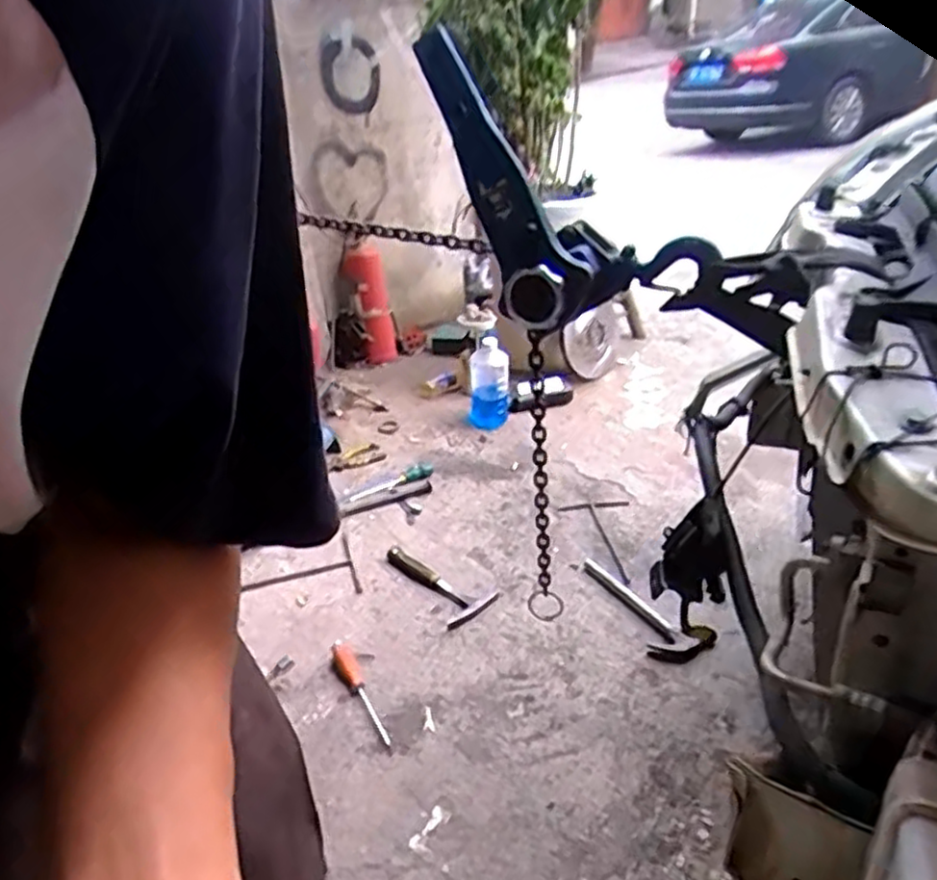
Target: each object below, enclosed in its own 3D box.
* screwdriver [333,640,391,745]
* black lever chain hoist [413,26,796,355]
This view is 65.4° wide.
[{"bbox_3d":[-0.207,0.472,1.376,0.043,0.030,0.278,-18,30,-20],"label":"screwdriver"},{"bbox_3d":[0.112,-0.216,0.776,0.442,0.210,0.096,30,32,-4],"label":"black lever chain hoist"}]

